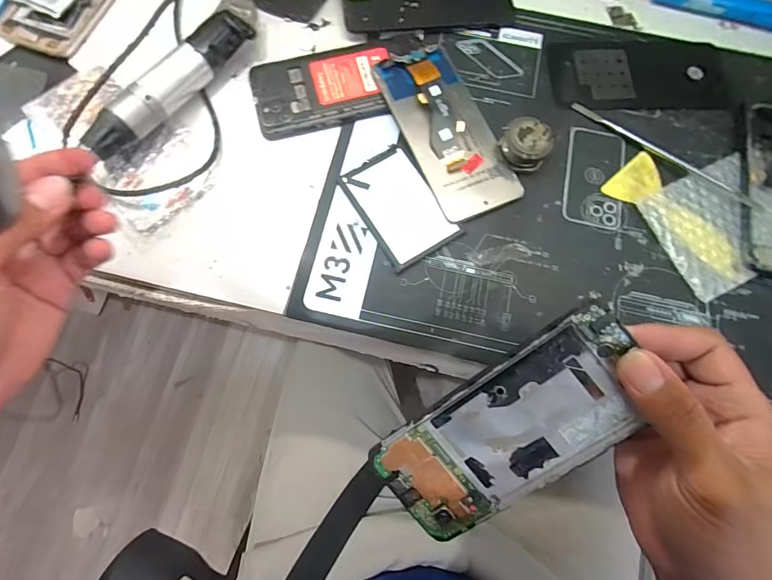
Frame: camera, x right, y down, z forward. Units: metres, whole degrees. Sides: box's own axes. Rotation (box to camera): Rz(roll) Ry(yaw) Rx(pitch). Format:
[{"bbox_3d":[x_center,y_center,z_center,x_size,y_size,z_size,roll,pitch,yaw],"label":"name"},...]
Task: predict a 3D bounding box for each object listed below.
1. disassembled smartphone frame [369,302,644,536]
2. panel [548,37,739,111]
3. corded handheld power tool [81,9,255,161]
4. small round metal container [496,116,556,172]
[{"bbox_3d":[0.068,0.078,0.220,0.154,0.005,0.071,-41,93,14],"label":"disassembled smartphone frame"},{"bbox_3d":[0.234,-0.195,0.354,0.167,0.004,0.074,0,75,-1],"label":"panel"},{"bbox_3d":[-0.172,-0.164,0.318,0.026,0.034,0.156,39,78,9],"label":"corded handheld power tool"},{"bbox_3d":[0.112,-0.115,0.319,0.038,0.024,0.038,0,75,-1],"label":"small round metal container"}]

